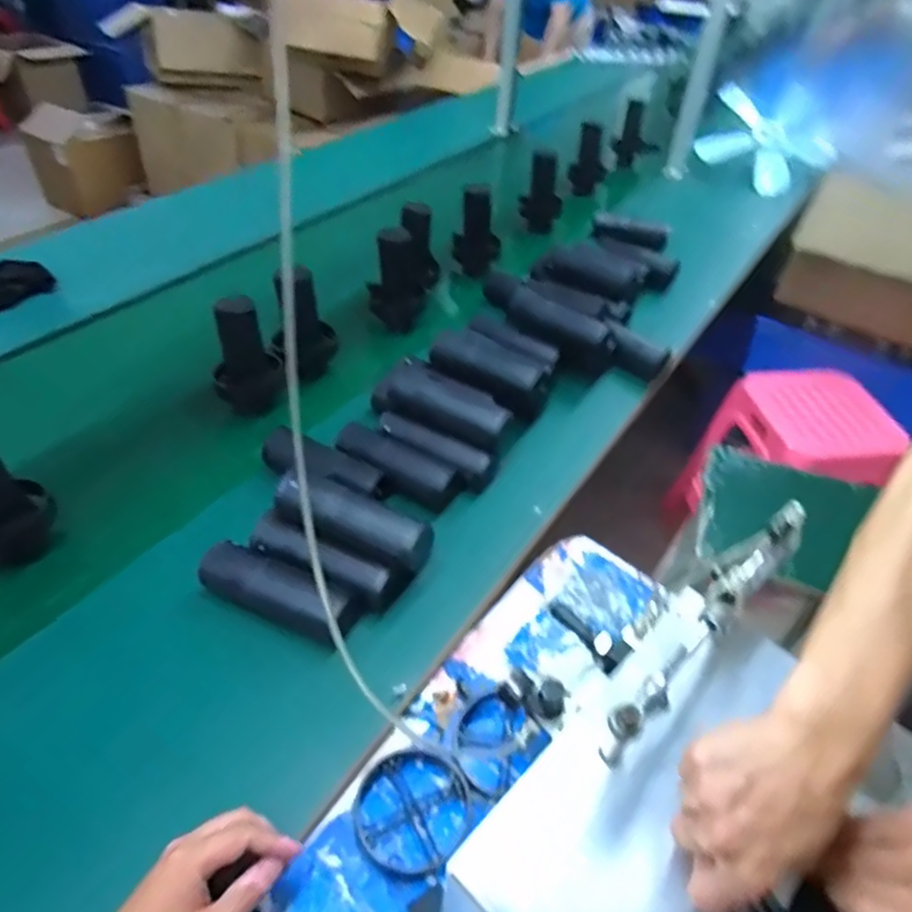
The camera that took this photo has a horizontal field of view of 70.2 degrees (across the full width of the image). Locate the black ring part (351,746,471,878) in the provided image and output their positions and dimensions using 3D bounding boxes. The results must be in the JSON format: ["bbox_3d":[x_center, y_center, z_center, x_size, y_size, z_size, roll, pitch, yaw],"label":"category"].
[{"bbox_3d":[-0.038,0.307,0.564,0.097,0.010,0.099,2,42,-2],"label":"black ring part"}]

